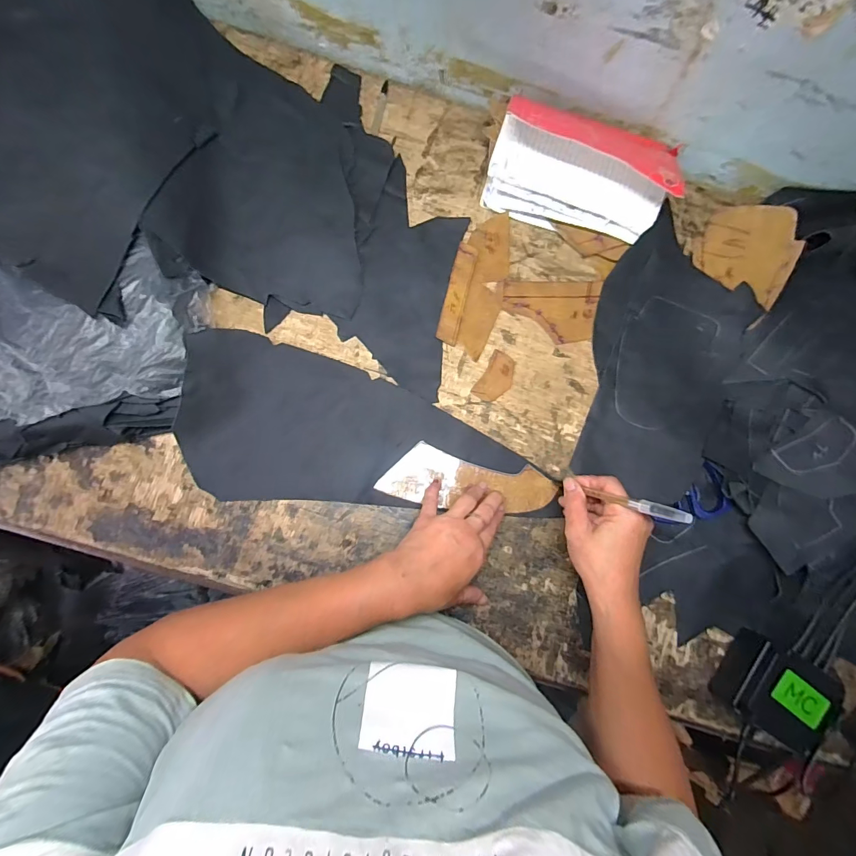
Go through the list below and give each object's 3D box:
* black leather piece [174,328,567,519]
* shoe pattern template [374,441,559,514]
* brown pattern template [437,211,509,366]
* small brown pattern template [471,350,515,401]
[{"bbox_3d":[-0.055,0.013,0.422,0.380,0.032,0.156,11,82,-6],"label":"black leather piece"},{"bbox_3d":[0.044,0.055,0.429,0.182,0.004,0.057,8,82,-3],"label":"shoe pattern template"},{"bbox_3d":[0.057,-0.167,0.463,0.062,0.004,0.169,14,82,-2],"label":"brown pattern template"},{"bbox_3d":[0.077,-0.056,0.454,0.033,0.004,0.059,31,82,0],"label":"small brown pattern template"}]

